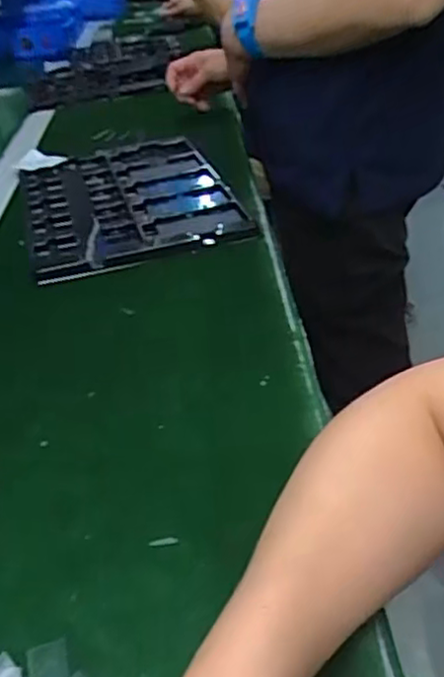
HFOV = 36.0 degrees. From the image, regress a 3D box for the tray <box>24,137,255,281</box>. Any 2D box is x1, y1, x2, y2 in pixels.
[{"bbox_3d":[-0.111,-0.159,0.781,0.221,0.026,0.311,-13,35,-12],"label":"tray"}]

